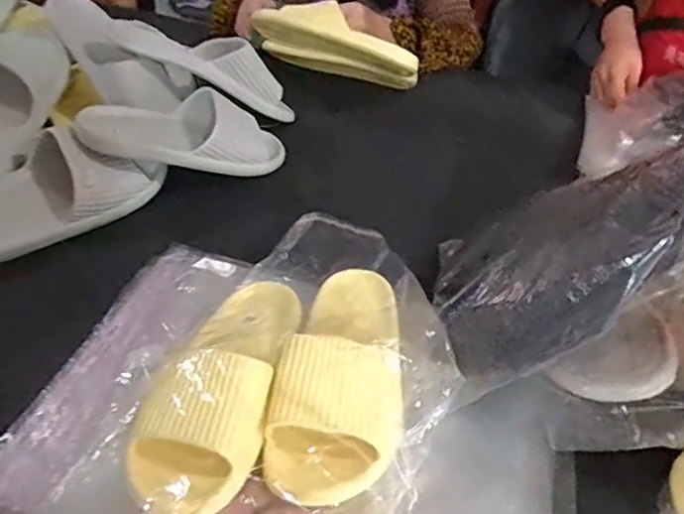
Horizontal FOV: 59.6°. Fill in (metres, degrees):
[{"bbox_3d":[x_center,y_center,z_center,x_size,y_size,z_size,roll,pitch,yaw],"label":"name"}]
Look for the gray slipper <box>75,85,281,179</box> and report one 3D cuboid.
[{"bbox_3d":[-0.192,-0.162,0.753,0.259,0.091,0.076,0,38,-28],"label":"gray slipper"}]

